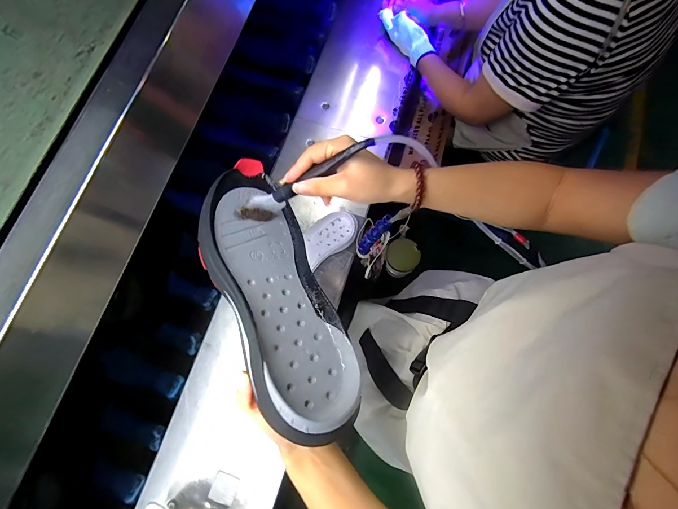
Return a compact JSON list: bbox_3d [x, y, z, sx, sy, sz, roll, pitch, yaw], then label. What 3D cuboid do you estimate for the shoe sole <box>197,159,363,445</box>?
[{"bbox_3d":[-0.068,0.024,0.330,0.104,0.040,0.298,-6,58,-36],"label":"shoe sole"}]

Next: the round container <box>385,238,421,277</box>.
[{"bbox_3d":[0.138,0.009,0.698,0.071,0.051,0.080,24,75,23],"label":"round container"}]

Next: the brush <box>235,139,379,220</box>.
[{"bbox_3d":[-0.037,-0.074,0.335,0.163,0.039,0.017,-25,77,30],"label":"brush"}]

